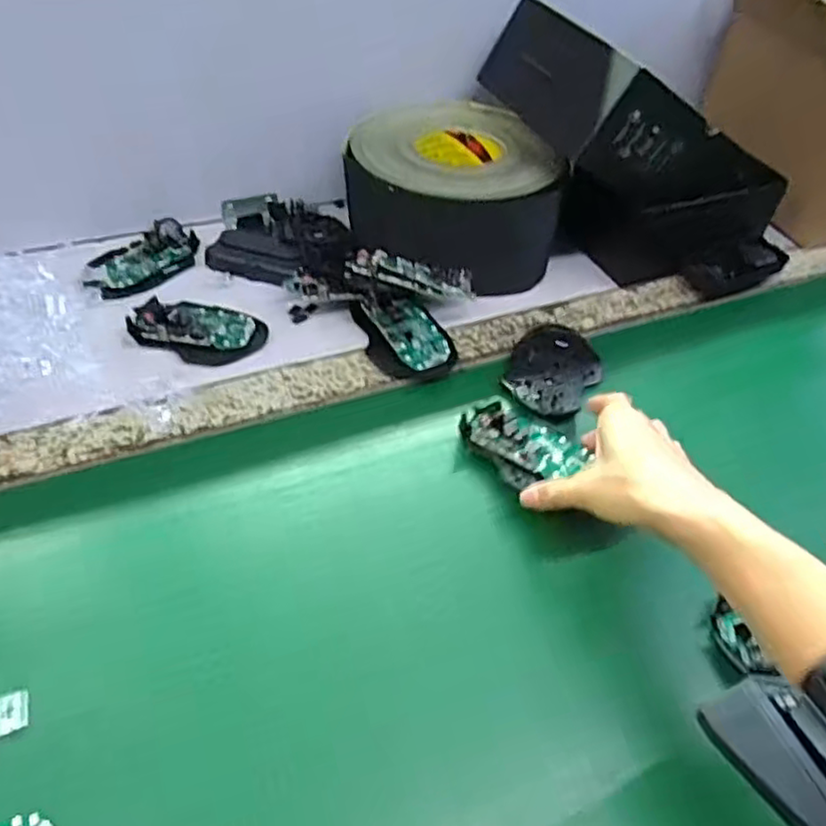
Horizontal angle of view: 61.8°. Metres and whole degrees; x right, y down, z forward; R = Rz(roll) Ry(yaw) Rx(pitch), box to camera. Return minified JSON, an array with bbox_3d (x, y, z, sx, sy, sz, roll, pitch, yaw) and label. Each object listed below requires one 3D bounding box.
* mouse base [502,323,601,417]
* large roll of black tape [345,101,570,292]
[{"bbox_3d":[0.124,-0.041,0.610,0.077,0.008,0.114,30,51,19],"label":"mouse base"},{"bbox_3d":[0.043,-0.228,0.701,0.202,0.113,0.200,4,48,-4],"label":"large roll of black tape"}]

